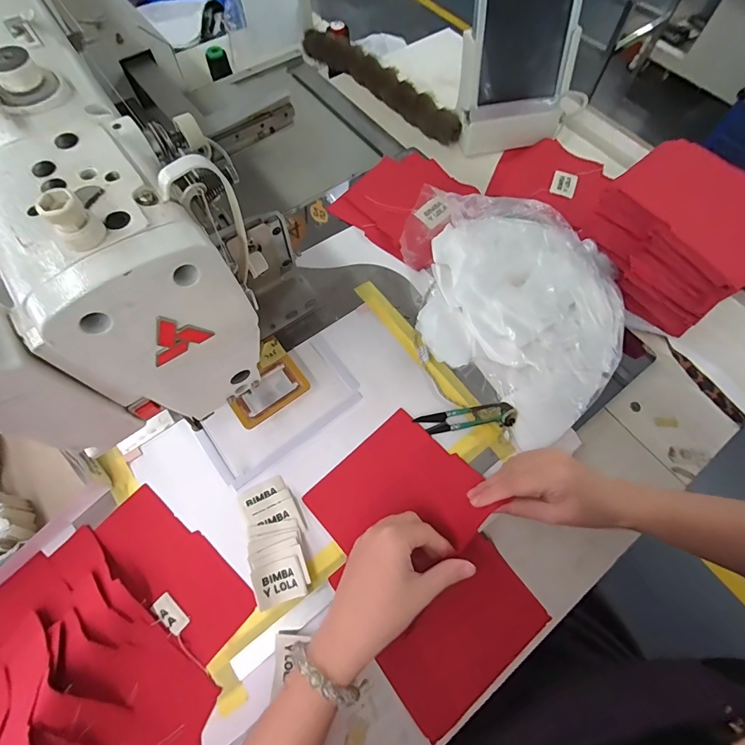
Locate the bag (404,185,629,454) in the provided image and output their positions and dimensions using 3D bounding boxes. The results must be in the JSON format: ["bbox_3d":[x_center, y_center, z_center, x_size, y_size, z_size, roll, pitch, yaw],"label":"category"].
[{"bbox_3d":[0.171,-0.095,0.463,0.237,0.081,0.301,-34,71,-15],"label":"bag"}]

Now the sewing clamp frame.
[{"bbox_3d":[-0.111,0.020,0.419,0.081,0.009,0.050,-37,75,-16],"label":"sewing clamp frame"}]

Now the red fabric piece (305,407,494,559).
[{"bbox_3d":[0.029,0.127,0.393,0.143,0.008,0.136,-40,74,-18],"label":"red fabric piece"}]

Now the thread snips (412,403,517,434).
[{"bbox_3d":[0.102,0.047,0.420,0.105,0.017,0.027,-5,66,-3],"label":"thread snips"}]

